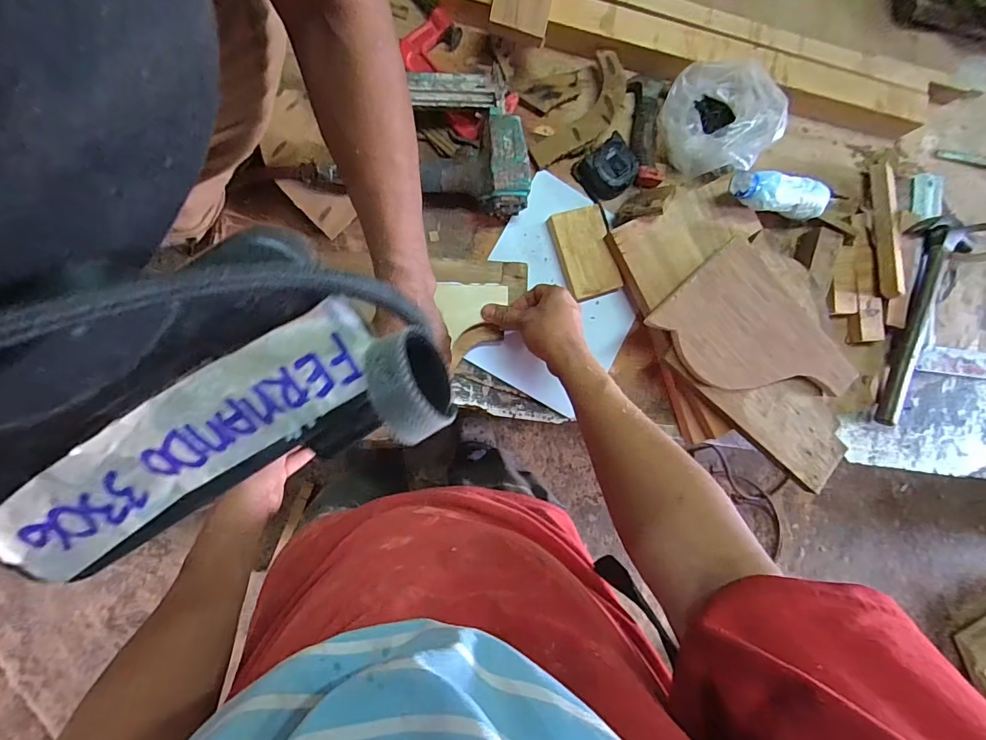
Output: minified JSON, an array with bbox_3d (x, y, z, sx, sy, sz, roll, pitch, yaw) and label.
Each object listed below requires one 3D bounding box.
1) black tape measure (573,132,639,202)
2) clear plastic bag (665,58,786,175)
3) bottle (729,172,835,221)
[{"bbox_3d":[0.158,-0.272,0.654,0.073,0.039,0.066,-34,87,-8],"label":"black tape measure"},{"bbox_3d":[0.297,-0.340,0.641,0.122,0.081,0.135,-21,86,-8],"label":"clear plastic bag"},{"bbox_3d":[0.390,-0.235,0.641,0.180,0.039,0.046,-2,83,-28],"label":"bottle"}]

